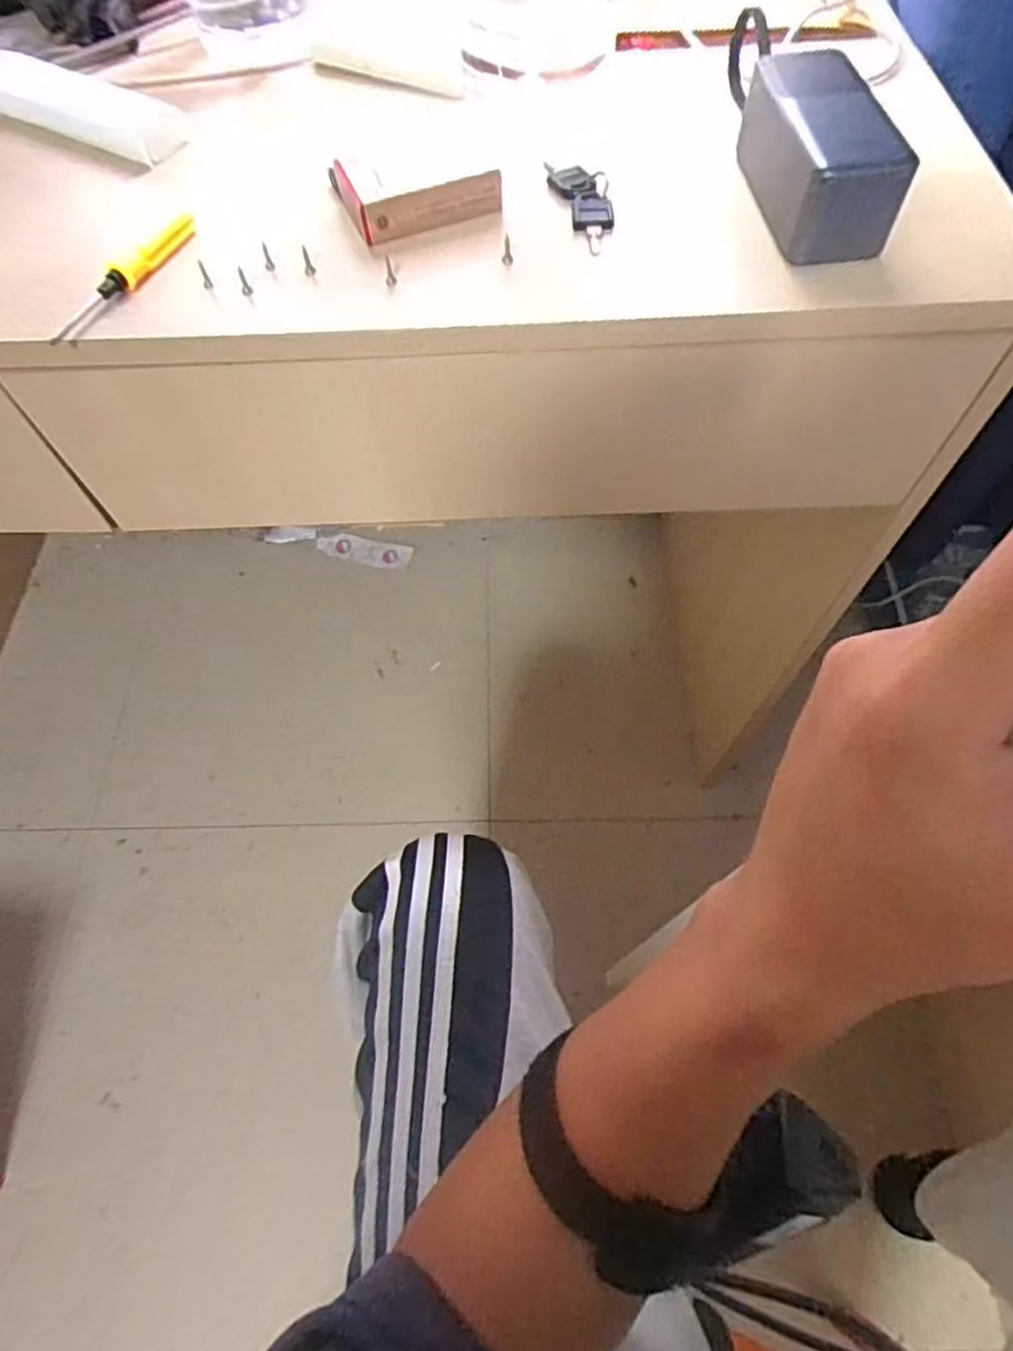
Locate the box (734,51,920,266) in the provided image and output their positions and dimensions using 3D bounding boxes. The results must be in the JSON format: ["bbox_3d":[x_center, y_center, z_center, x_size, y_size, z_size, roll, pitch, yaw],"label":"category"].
[{"bbox_3d":[0.176,-0.300,0.392,0.061,0.048,0.152,-2,62,0],"label":"box"}]

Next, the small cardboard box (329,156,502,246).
[{"bbox_3d":[-0.056,-0.303,0.424,0.092,0.025,0.055,-21,64,-10],"label":"small cardboard box"}]

